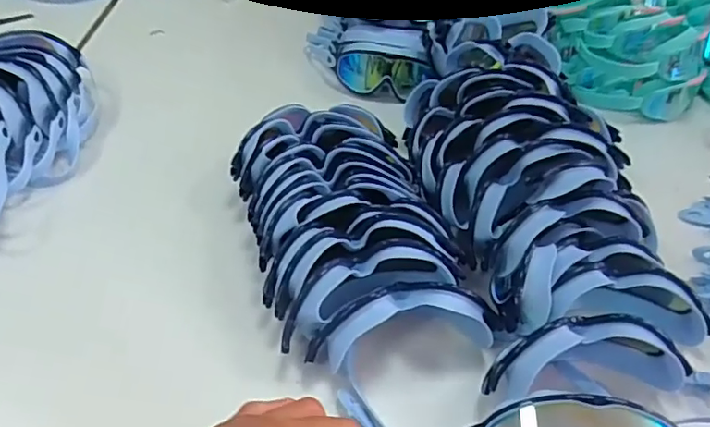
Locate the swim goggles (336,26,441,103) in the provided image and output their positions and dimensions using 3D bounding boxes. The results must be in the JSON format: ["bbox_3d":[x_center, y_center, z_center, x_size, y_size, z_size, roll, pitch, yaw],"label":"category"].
[{"bbox_3d":[0.040,-0.199,0.714,0.132,0.076,0.077,13,42,9],"label":"swim goggles"}]

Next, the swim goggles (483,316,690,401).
[{"bbox_3d":[0.164,0.105,0.400,0.151,0.053,0.046,-2,42,-8],"label":"swim goggles"}]

